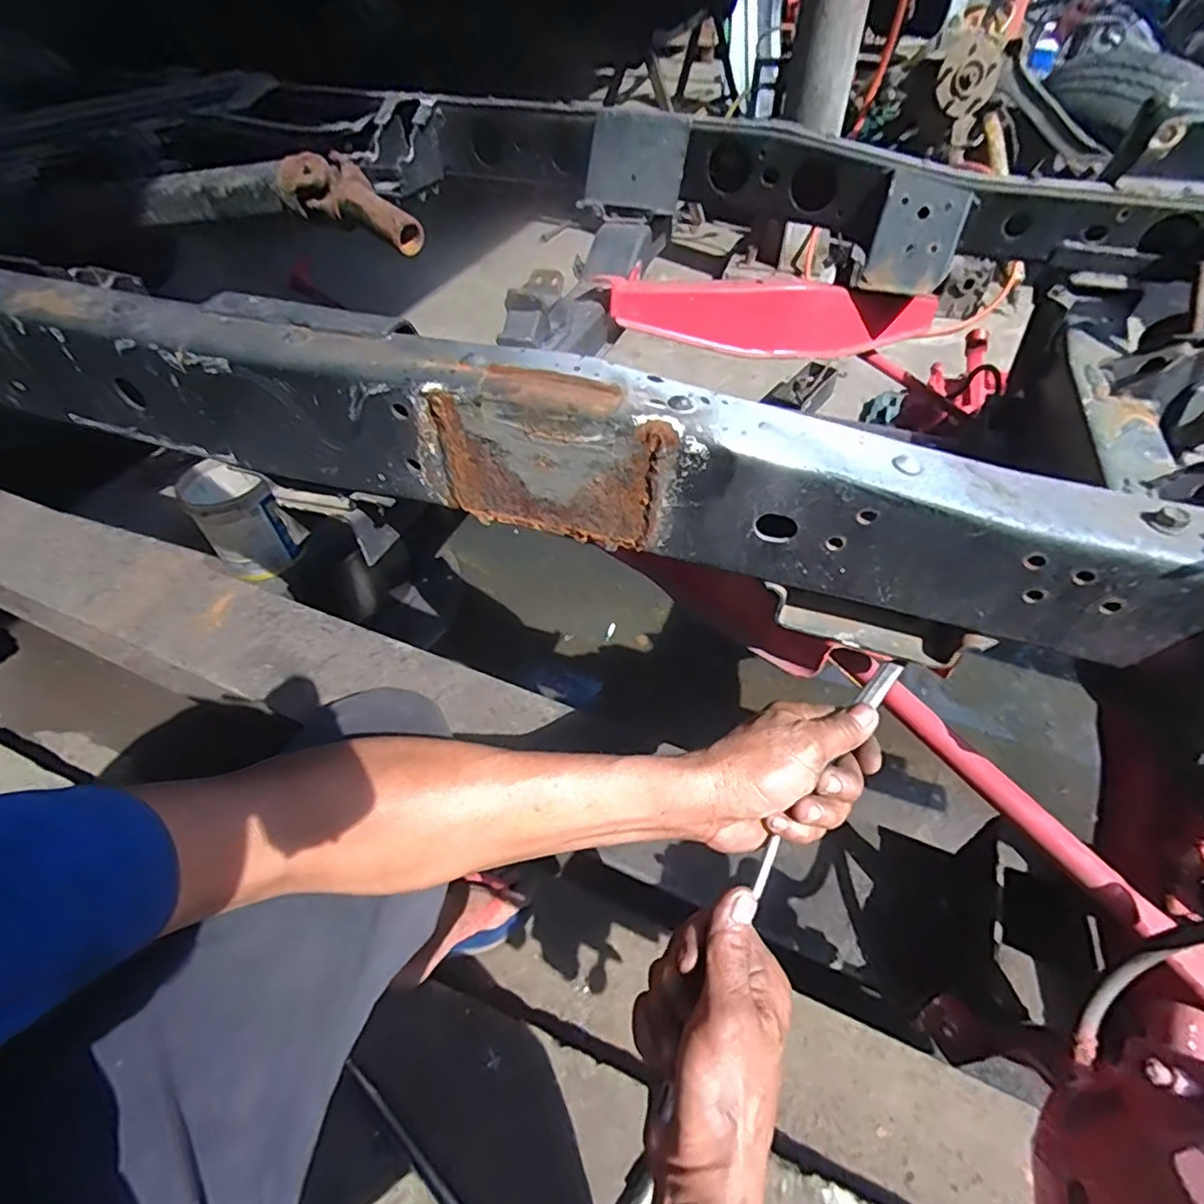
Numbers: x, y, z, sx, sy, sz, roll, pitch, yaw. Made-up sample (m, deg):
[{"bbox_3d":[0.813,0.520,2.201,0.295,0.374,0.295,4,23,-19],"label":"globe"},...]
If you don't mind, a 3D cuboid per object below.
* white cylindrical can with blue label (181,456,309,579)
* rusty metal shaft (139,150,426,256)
[{"bbox_3d":[-0.481,-0.113,0.810,0.100,0.120,0.117,-27,53,-19],"label":"white cylindrical can with blue label"},{"bbox_3d":[-0.396,-0.479,0.720,0.414,0.077,0.064,18,52,17],"label":"rusty metal shaft"}]

